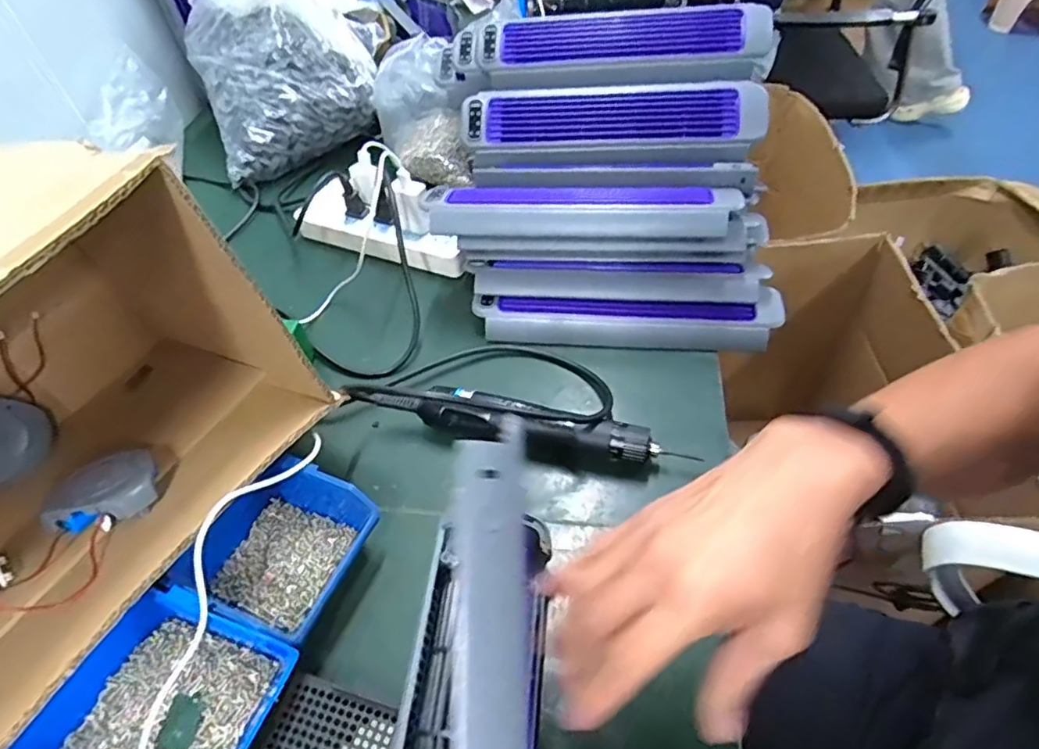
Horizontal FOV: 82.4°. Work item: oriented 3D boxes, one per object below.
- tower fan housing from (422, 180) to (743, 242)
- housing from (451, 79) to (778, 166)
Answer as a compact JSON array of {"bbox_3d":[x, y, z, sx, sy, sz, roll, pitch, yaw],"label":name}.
[{"bbox_3d":[0.057,-0.158,0.574,0.291,0.032,0.066,4,51,9],"label":"tower fan housing"},{"bbox_3d":[0.093,-0.252,0.609,0.301,0.050,0.094,5,92,8],"label":"housing"}]

